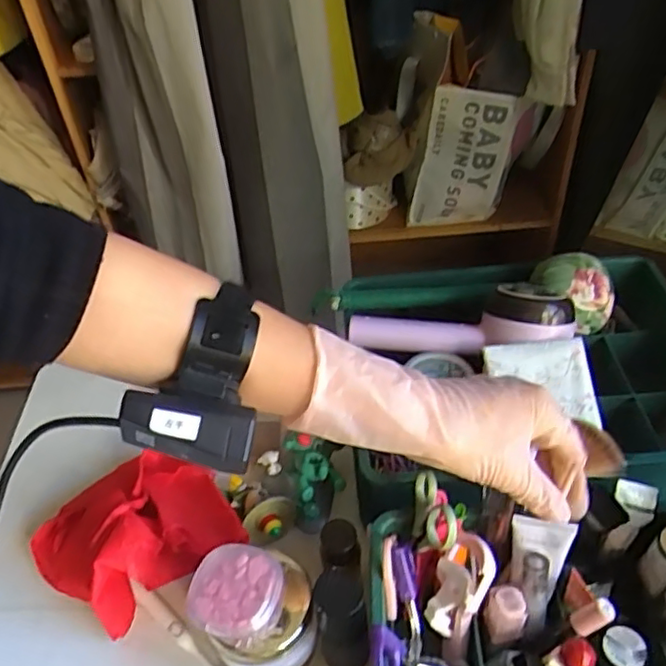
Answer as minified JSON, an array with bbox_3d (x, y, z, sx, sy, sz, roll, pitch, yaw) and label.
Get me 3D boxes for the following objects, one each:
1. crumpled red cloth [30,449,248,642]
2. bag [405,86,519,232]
[{"bbox_3d":[-0.159,0.148,0.498,0.142,0.092,0.127,-28,49,-25],"label":"crumpled red cloth"},{"bbox_3d":[0.265,-0.355,1.323,0.180,0.289,0.044,8,34,5],"label":"bag"}]

